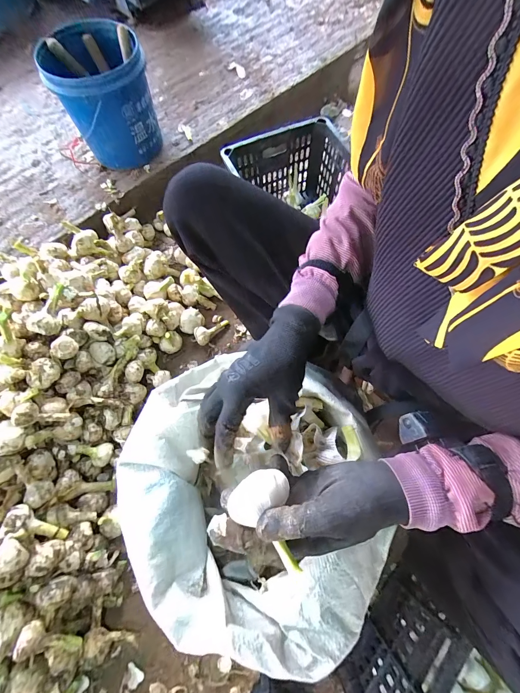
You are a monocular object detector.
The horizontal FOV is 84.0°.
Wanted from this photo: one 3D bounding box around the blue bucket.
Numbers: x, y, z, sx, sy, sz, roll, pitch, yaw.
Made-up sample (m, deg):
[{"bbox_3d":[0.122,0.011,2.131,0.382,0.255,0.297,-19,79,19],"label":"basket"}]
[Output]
[{"bbox_3d":[-0.387,-0.650,0.760,0.220,0.259,0.220,-1,70,2],"label":"blue bucket"}]

